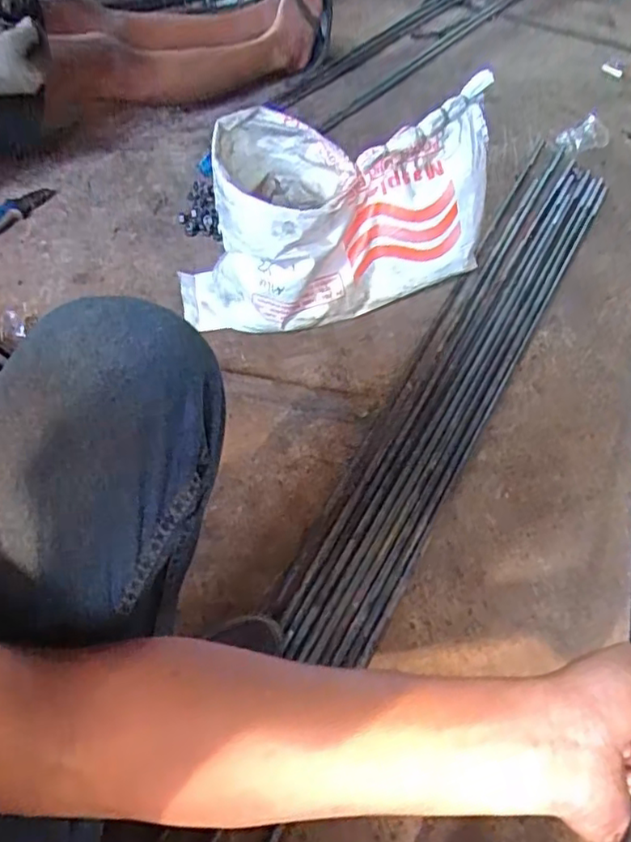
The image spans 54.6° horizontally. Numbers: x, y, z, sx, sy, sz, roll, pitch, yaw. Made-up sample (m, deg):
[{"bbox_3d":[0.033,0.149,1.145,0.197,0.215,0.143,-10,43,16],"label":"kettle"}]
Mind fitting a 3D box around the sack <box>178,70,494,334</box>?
[{"bbox_3d":[0.036,-0.292,0.898,0.446,0.251,0.162,-14,58,-10],"label":"sack"}]

